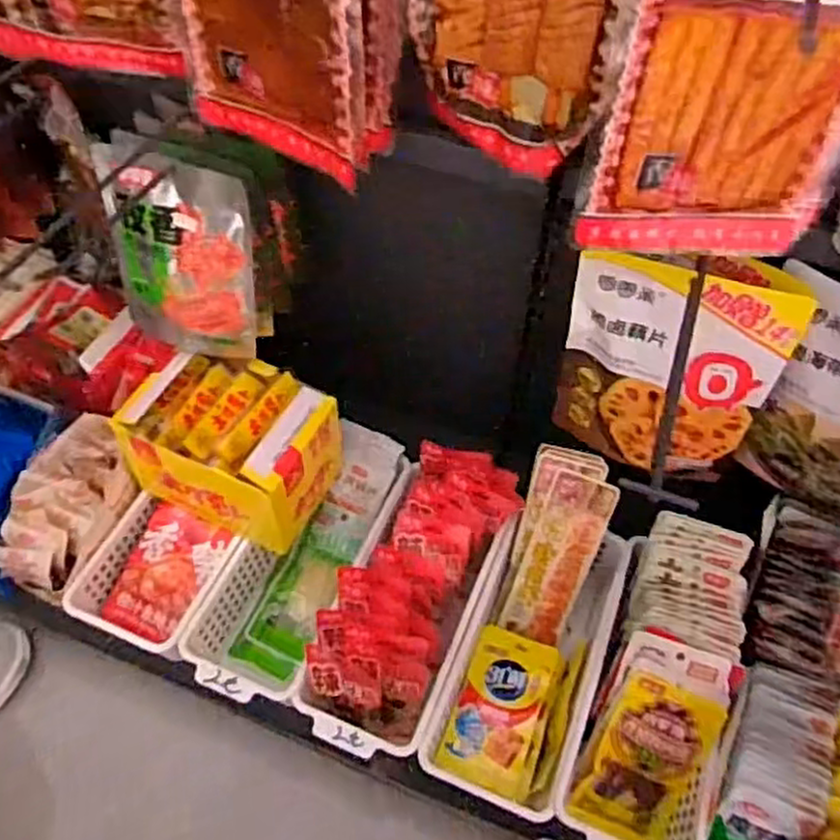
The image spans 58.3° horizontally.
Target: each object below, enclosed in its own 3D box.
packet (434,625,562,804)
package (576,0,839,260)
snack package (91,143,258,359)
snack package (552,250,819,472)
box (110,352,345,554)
[{"bbox_3d":[0.080,0.276,0.725,0.088,0.024,0.144,18,57,11],"label":"packet"},{"bbox_3d":[0.197,-0.201,0.444,0.167,0.241,0.029,4,55,1],"label":"package"},{"bbox_3d":[-0.221,-0.146,0.698,0.140,0.187,0.021,12,35,9],"label":"snack package"},{"bbox_3d":[0.208,-0.043,0.655,0.173,0.218,0.054,15,56,9],"label":"snack package"},{"bbox_3d":[-0.186,0.026,0.764,0.175,0.123,0.130,23,58,14],"label":"box"}]

